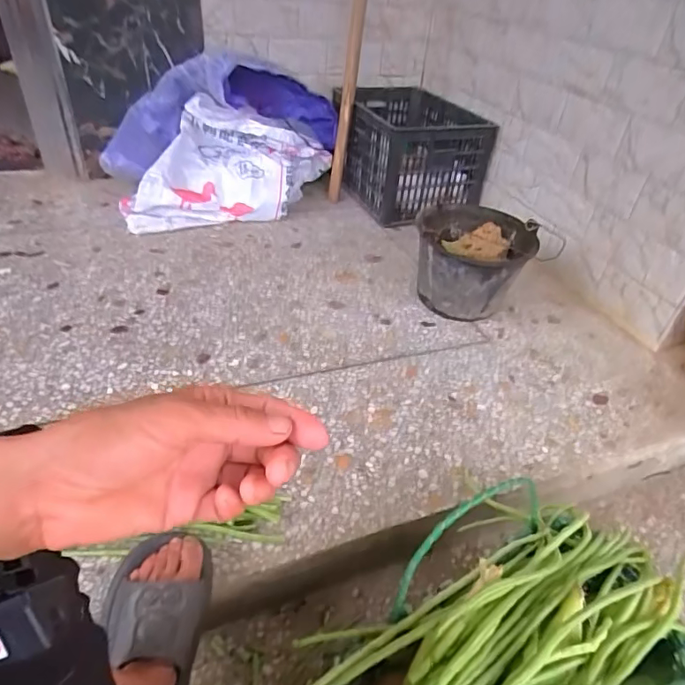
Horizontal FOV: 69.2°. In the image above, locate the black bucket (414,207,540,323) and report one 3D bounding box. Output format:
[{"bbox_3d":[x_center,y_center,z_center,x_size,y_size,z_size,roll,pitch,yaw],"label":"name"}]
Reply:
[{"bbox_3d":[0.292,-0.190,1.133,0.234,0.197,0.248,3,38,-2],"label":"black bucket"}]

